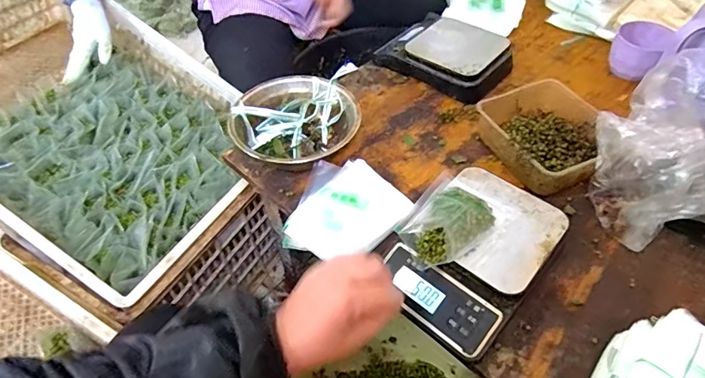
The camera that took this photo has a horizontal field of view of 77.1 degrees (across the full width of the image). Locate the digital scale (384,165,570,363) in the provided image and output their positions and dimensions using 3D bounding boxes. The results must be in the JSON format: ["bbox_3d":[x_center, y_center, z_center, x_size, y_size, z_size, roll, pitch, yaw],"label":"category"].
[{"bbox_3d":[0.144,0.077,0.529,0.144,0.051,0.214,35,59,28],"label":"digital scale"}]

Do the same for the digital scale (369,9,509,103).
[{"bbox_3d":[0.158,-0.248,0.799,0.222,0.064,0.140,30,57,26],"label":"digital scale"}]

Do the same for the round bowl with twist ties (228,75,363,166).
[{"bbox_3d":[-0.081,-0.102,0.681,0.182,0.065,0.175,-2,49,2],"label":"round bowl with twist ties"}]

